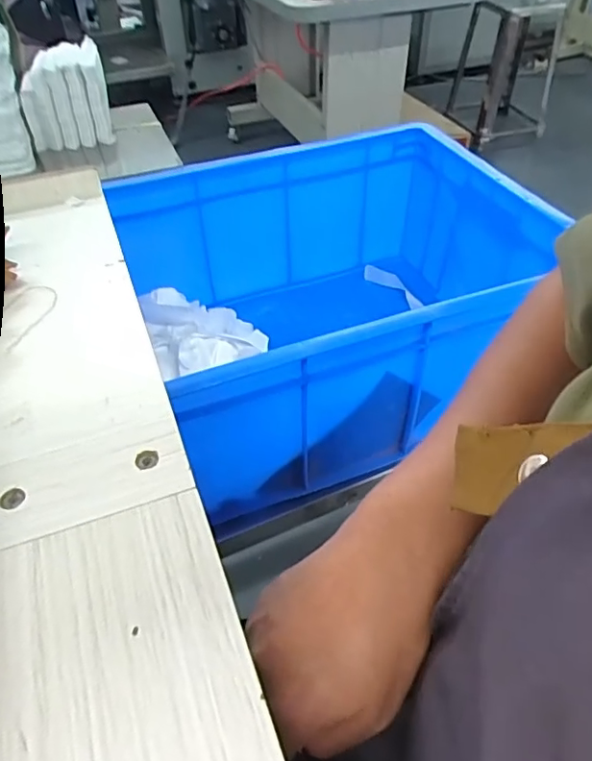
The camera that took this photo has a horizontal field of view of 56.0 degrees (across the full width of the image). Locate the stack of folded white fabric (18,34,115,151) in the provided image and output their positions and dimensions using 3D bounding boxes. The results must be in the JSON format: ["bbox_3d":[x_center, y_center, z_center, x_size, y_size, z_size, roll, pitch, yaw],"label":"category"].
[{"bbox_3d":[-0.605,-0.757,1.462,0.207,0.205,0.205,-13,47,-10],"label":"stack of folded white fabric"}]

